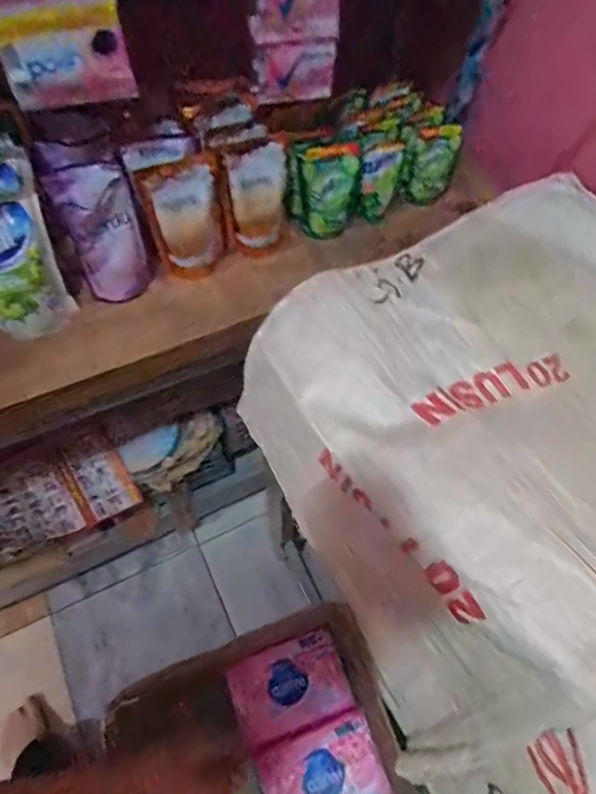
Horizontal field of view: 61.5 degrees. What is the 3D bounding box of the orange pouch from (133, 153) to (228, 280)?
[{"bbox_3d":[-0.166,-0.267,0.768,0.109,0.184,0.031,-26,63,-16],"label":"orange pouch"}]

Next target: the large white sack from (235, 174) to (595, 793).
[{"bbox_3d":[0.282,0.077,0.585,0.538,0.212,0.633,-23,63,-15],"label":"large white sack"}]

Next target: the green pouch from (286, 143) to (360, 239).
[{"bbox_3d":[0.037,-0.351,0.851,0.127,0.158,0.050,-14,40,-19],"label":"green pouch"}]

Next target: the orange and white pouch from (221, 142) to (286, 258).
[{"bbox_3d":[-0.062,-0.308,0.803,0.103,0.175,0.040,-28,64,-17],"label":"orange and white pouch"}]

